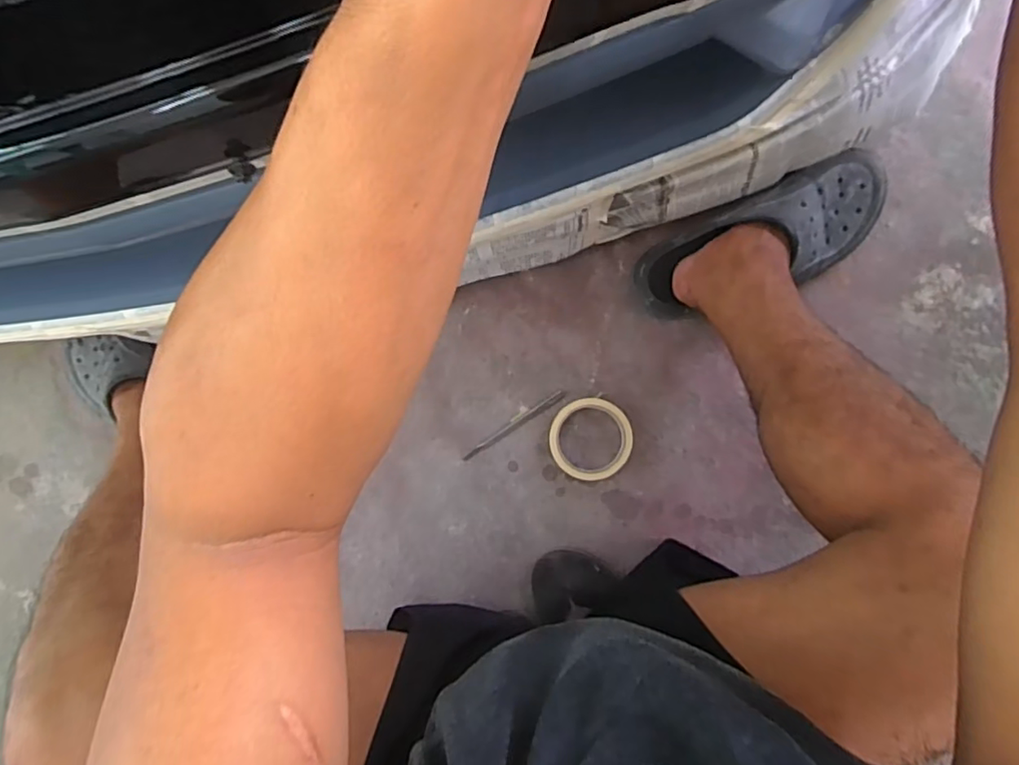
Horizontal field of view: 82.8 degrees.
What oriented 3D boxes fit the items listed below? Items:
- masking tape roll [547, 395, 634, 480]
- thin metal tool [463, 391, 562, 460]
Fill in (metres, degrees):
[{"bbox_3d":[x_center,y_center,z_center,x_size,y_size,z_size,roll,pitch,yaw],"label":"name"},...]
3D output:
[{"bbox_3d":[0.098,0.068,0.693,0.096,0.015,0.098,0,86,5],"label":"masking tape roll"},{"bbox_3d":[0.003,0.052,0.708,0.142,0.010,0.008,-34,83,1],"label":"thin metal tool"}]

